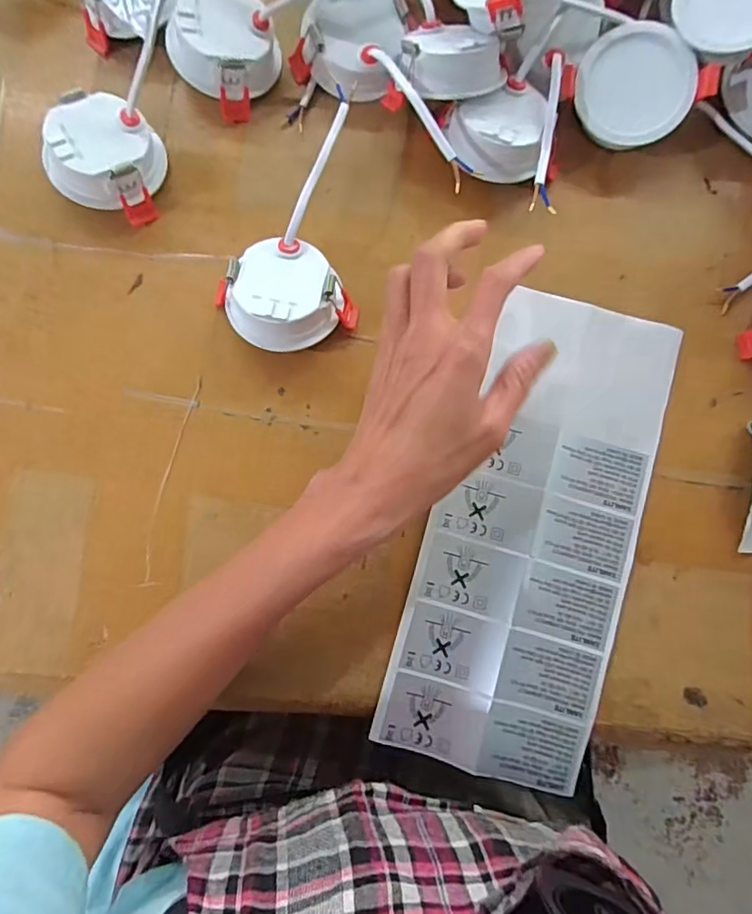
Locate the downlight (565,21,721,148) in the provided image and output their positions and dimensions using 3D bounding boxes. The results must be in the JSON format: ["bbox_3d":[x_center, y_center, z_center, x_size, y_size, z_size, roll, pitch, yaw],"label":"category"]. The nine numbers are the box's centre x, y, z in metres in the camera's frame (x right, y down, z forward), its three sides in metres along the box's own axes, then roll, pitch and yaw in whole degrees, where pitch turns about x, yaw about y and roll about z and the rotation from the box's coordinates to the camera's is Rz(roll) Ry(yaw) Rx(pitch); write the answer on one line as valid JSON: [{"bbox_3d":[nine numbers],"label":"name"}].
[{"bbox_3d":[0.166,-0.235,0.358,0.071,0.031,0.071,1,96,8],"label":"downlight"}]

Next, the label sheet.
[{"bbox_3d":[0.102,0.044,0.338,0.126,0.008,0.287,21,82,1],"label":"label sheet"}]

